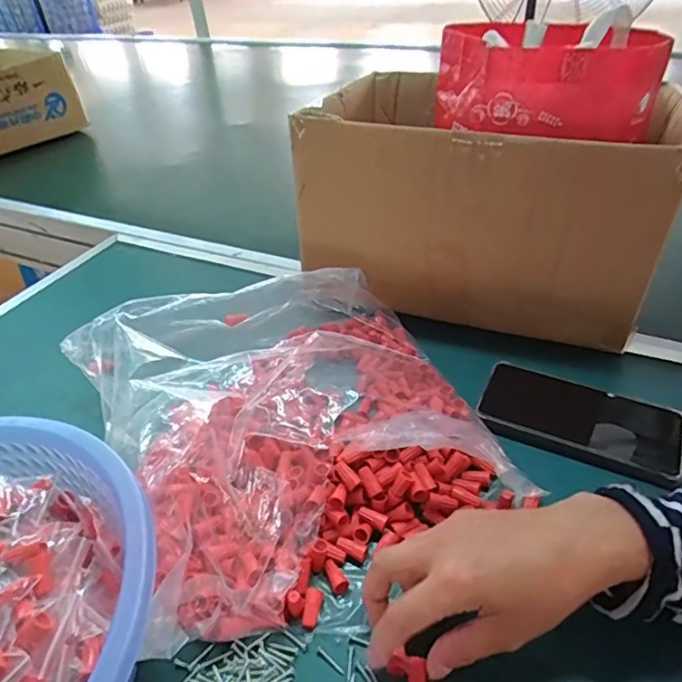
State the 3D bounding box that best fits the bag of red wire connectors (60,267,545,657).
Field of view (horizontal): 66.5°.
[{"bbox_3d":[-0.043,0.053,0.438,0.291,0.074,0.320,-22,43,-19],"label":"bag of red wire connectors"}]

